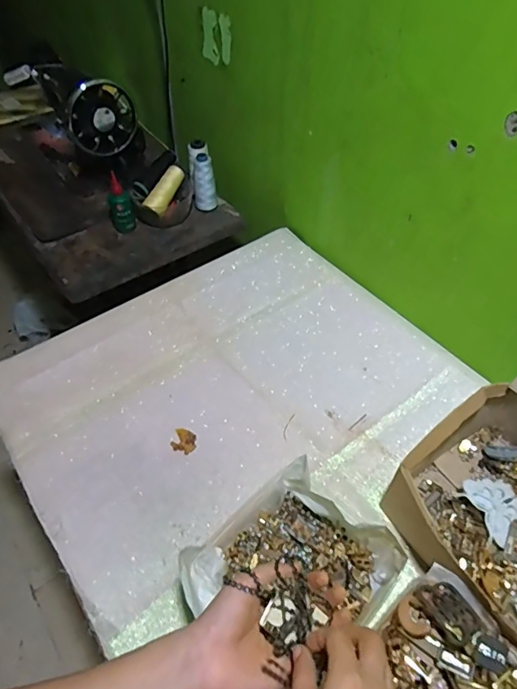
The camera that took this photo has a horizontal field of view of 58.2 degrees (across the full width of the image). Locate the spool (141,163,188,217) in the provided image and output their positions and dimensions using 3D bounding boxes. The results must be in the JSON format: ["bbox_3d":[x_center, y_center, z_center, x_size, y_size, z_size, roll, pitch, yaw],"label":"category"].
[{"bbox_3d":[-0.186,-0.309,0.933,0.034,0.031,0.116,23,76,20],"label":"spool"}]

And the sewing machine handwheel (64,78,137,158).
[{"bbox_3d":[-0.302,-0.432,0.890,0.134,0.131,0.030,-28,56,-22],"label":"sewing machine handwheel"}]

